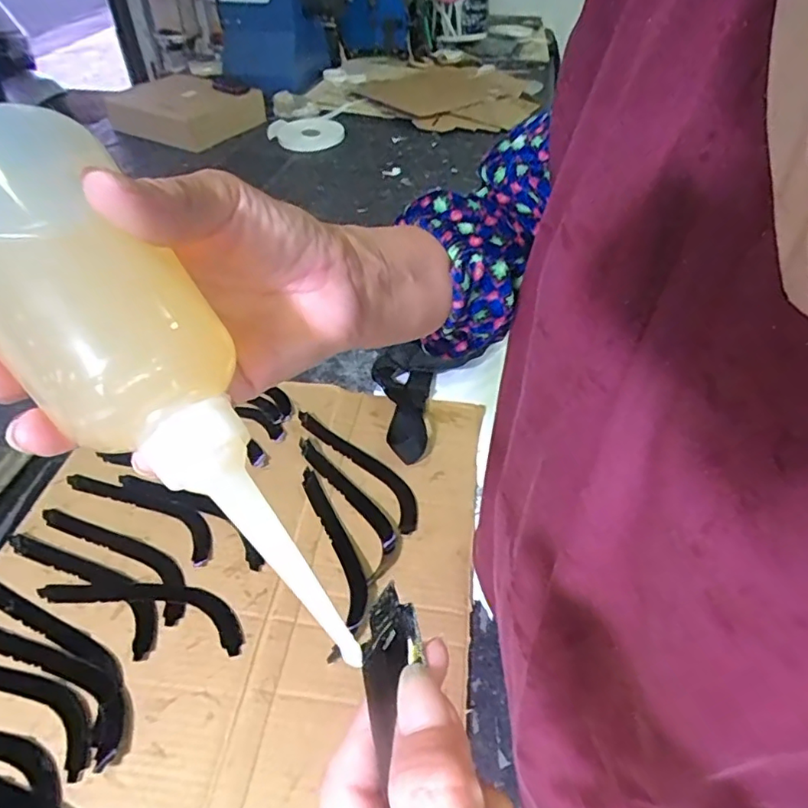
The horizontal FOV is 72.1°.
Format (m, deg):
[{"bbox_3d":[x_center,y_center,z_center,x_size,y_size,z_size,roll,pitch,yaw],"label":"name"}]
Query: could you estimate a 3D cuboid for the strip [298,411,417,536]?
[{"bbox_3d":[-0.048,0.070,0.643,0.051,0.009,0.201,-22,55,-39],"label":"strip"}]

